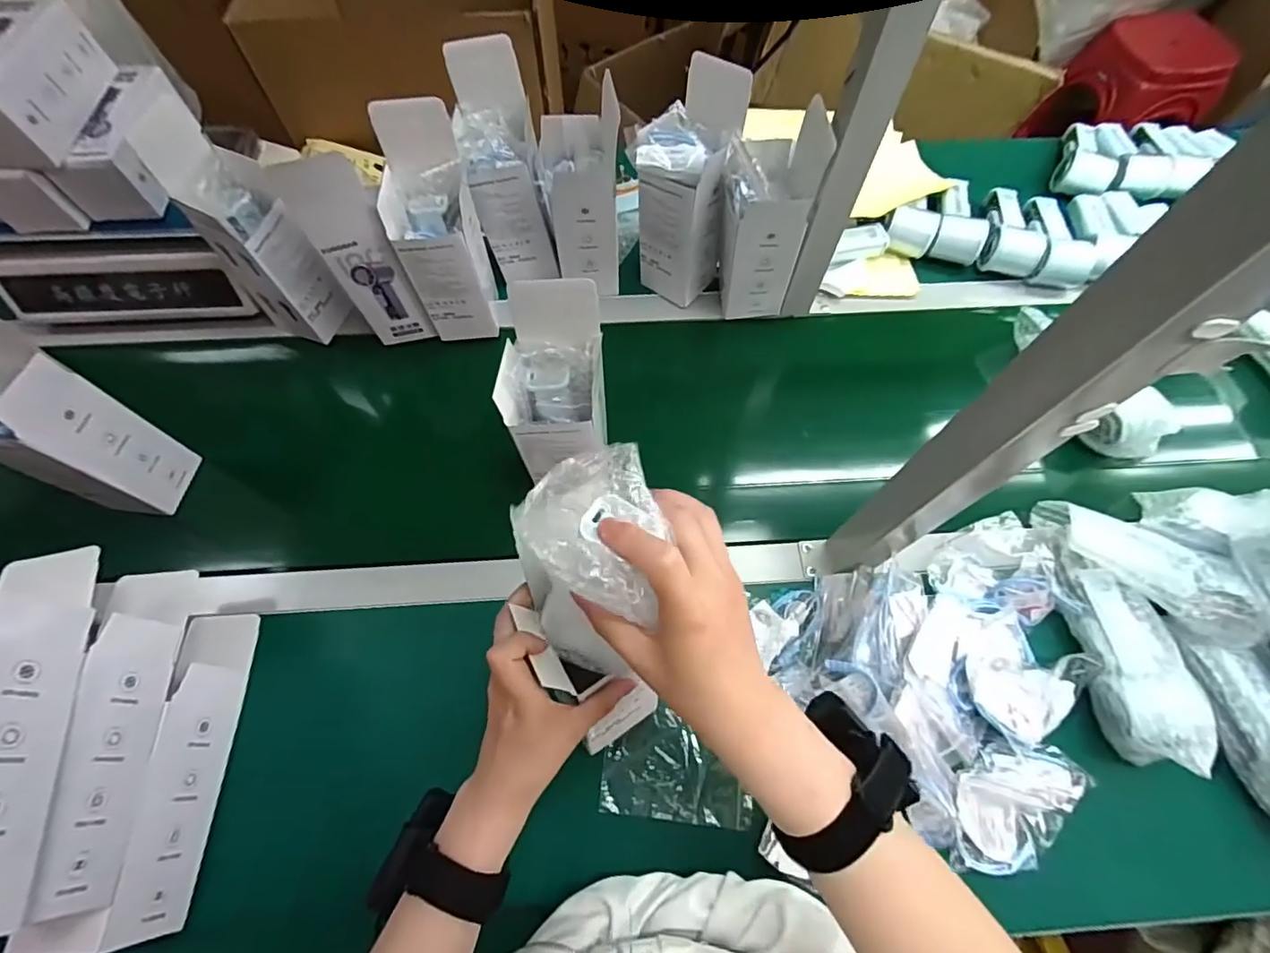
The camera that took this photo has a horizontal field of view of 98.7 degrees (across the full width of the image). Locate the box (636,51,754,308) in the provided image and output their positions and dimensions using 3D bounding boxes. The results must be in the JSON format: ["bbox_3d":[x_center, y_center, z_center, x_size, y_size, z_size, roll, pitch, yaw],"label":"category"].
[{"bbox_3d":[0.058,-0.314,0.618,0.094,0.230,0.090,33,68,12],"label":"box"}]

